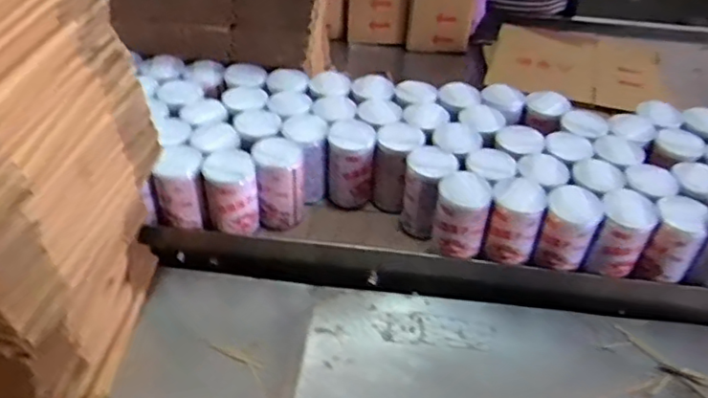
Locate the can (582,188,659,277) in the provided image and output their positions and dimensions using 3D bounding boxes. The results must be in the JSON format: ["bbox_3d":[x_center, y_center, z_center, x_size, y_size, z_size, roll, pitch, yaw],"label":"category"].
[{"bbox_3d":[0.327,0.044,0.758,0.060,0.099,0.060,2,42,-2],"label":"can"}]

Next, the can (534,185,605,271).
[{"bbox_3d":[0.267,0.040,0.768,0.069,0.097,0.055,25,46,22],"label":"can"}]

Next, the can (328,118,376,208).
[{"bbox_3d":[-0.005,-0.047,0.886,0.066,0.110,0.073,3,42,-1],"label":"can"}]

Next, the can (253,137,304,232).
[{"bbox_3d":[-0.101,-0.020,0.843,0.061,0.111,0.064,2,42,-2],"label":"can"}]

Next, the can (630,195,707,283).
[{"bbox_3d":[0.385,0.052,0.749,0.067,0.100,0.056,20,44,17],"label":"can"}]

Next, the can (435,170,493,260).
[{"bbox_3d":[0.133,0.020,0.760,0.063,0.091,0.064,2,42,-2],"label":"can"}]

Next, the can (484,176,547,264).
[{"bbox_3d":[0.203,0.029,0.780,0.067,0.092,0.062,13,42,10],"label":"can"}]

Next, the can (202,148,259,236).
[{"bbox_3d":[-0.160,-0.010,0.817,0.065,0.090,0.073,-7,43,-12],"label":"can"}]

